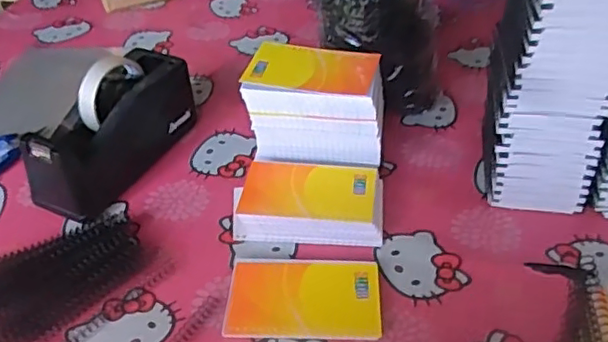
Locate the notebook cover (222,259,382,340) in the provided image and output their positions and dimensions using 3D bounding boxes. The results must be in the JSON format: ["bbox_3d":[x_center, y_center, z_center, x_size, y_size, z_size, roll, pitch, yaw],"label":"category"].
[{"bbox_3d":[0.000,0.109,0.531,0.130,0.006,0.078,-1,48,4],"label":"notebook cover"}]

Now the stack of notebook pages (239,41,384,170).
[{"bbox_3d":[0.013,-0.059,0.651,0.139,0.118,0.093,4,40,7],"label":"stack of notebook pages"}]

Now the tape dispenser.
[{"bbox_3d":[-0.205,-0.047,0.657,0.071,0.109,0.203,16,43,21],"label":"tape dispenser"}]

